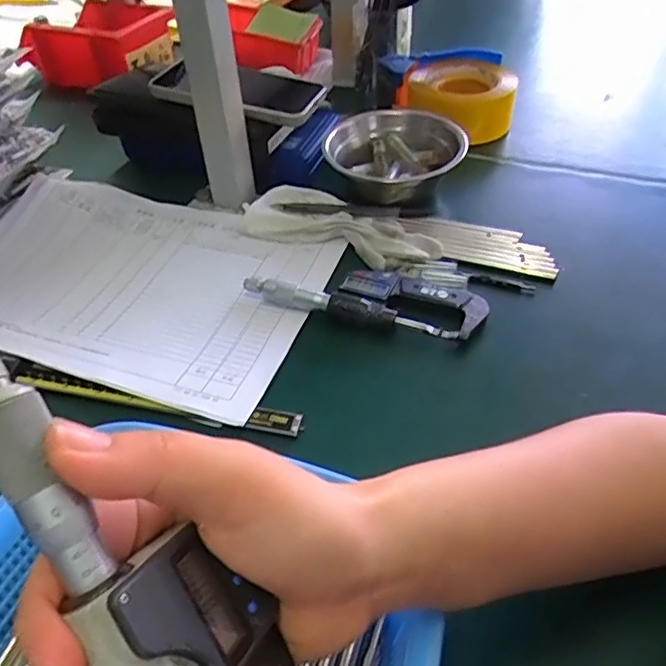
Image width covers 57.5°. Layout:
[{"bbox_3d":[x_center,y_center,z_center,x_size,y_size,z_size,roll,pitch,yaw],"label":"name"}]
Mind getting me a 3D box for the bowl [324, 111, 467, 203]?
[{"bbox_3d":[0.055,-0.166,0.559,0.117,0.044,0.102,-29,50,-24],"label":"bowl"}]

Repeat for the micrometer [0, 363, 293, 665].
[{"bbox_3d":[-0.049,0.071,0.164,0.044,0.160,0.031,-42,13,-32],"label":"micrometer"}]

